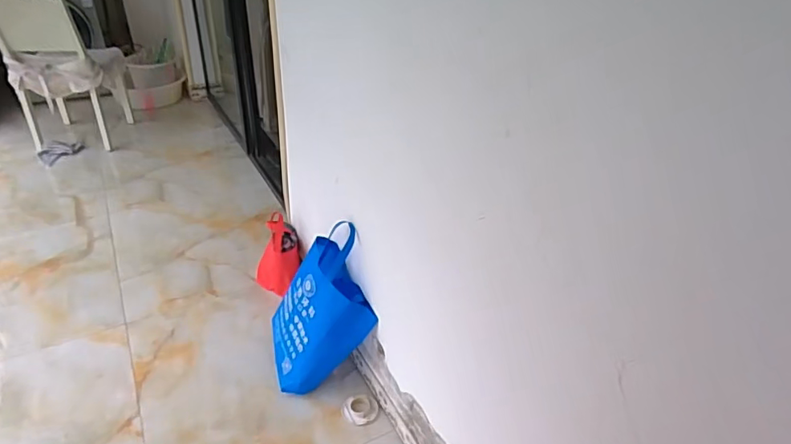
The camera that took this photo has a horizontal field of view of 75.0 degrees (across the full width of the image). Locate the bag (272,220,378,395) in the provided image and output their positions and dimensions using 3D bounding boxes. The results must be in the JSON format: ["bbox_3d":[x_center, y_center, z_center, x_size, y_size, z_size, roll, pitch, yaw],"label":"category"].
[{"bbox_3d":[-0.198,0.236,1.460,0.297,0.486,0.122,49,23,21],"label":"bag"}]

